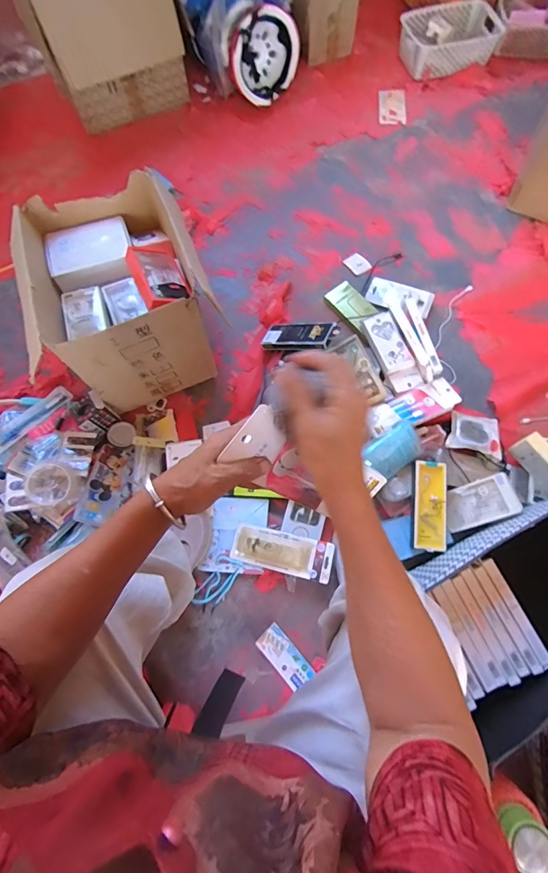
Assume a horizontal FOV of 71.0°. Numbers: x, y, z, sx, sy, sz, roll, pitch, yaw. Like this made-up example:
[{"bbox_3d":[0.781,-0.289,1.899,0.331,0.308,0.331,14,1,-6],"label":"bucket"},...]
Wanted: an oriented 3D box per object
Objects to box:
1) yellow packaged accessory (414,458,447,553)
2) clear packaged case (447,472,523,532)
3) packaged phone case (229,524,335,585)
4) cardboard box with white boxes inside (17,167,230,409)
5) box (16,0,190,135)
[{"bbox_3d":[0.318,0.139,0.779,0.063,0.021,0.174,7,72,3],"label":"yellow packaged accessory"},{"bbox_3d":[0.410,0.134,0.772,0.137,0.012,0.080,-30,67,28],"label":"clear packaged case"},{"bbox_3d":[0.007,0.237,0.792,0.188,0.035,0.079,12,72,5],"label":"packaged phone case"},{"bbox_3d":[-0.325,-0.317,0.841,0.347,0.241,0.409,-21,73,-6],"label":"cardboard box with white boxes inside"},{"bbox_3d":[-0.534,-1.274,1.172,0.396,0.311,0.405,-26,73,-7],"label":"box"}]

